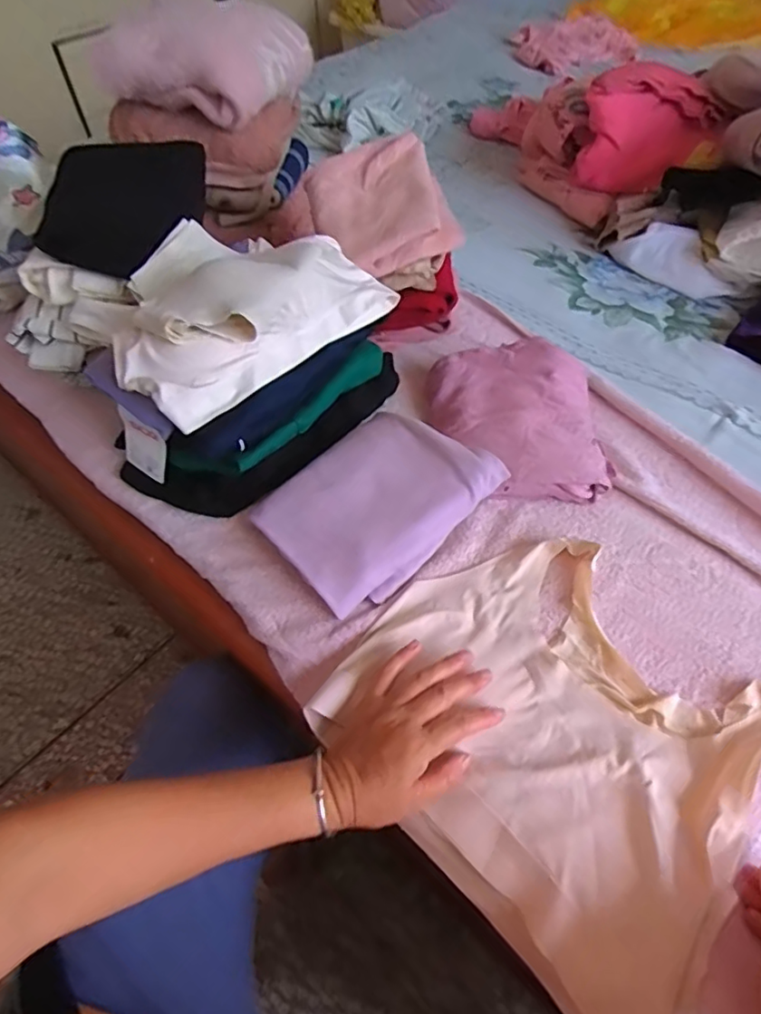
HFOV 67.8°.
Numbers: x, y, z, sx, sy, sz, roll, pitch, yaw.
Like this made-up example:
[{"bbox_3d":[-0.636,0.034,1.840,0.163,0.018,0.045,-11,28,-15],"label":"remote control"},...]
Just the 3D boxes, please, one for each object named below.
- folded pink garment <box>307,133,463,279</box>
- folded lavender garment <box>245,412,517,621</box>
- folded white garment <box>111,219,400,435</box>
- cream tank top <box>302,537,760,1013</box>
[{"bbox_3d":[-0.003,-0.380,0.701,0.146,0.071,0.192,-23,57,-14],"label":"folded pink garment"},{"bbox_3d":[-0.006,-0.007,0.569,0.205,0.076,0.155,-37,63,-23],"label":"folded lavender garment"},{"bbox_3d":[-0.154,-0.222,0.598,0.205,0.076,0.275,39,63,24],"label":"folded white garment"},{"bbox_3d":[0.140,0.175,0.460,0.279,0.036,0.318,-41,61,-16],"label":"cream tank top"}]

